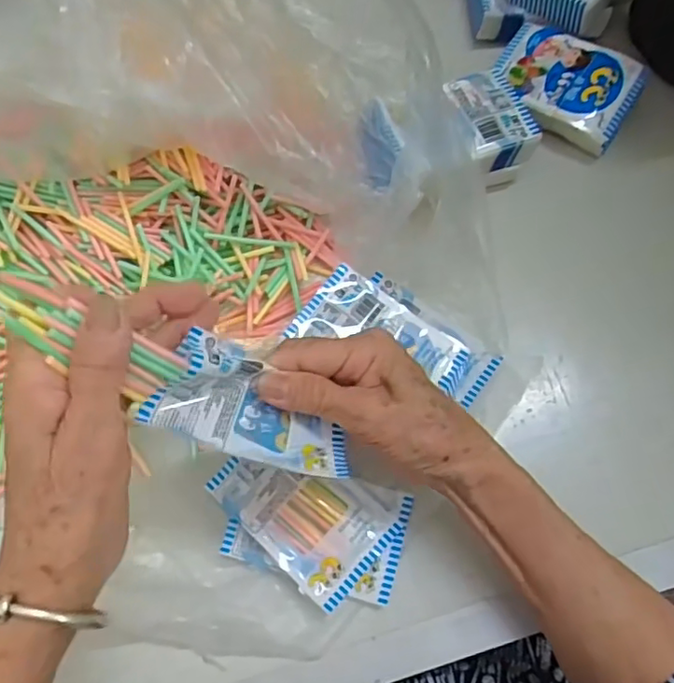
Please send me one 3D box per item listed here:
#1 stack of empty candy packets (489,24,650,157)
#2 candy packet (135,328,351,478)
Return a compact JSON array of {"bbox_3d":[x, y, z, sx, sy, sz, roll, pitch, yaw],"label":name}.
[{"bbox_3d":[0.175,-0.201,0.457,0.103,0.029,0.071,30,73,12],"label":"stack of empty candy packets"},{"bbox_3d":[-0.038,0.035,0.293,0.099,0.035,0.051,31,74,-22],"label":"candy packet"}]

